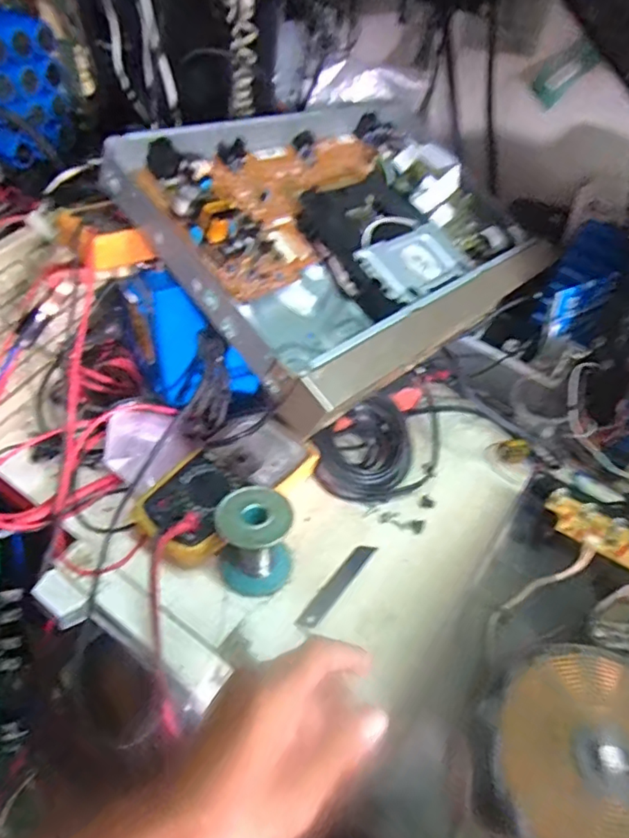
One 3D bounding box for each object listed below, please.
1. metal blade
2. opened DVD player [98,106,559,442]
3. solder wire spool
[{"bbox_3d":[0.020,0.143,0.477,0.017,0.004,0.097,33,53,21],"label":"metal blade"},{"bbox_3d":[0.059,-0.188,0.540,0.424,0.057,0.267,-34,77,-35],"label":"opened DVD player"},{"bbox_3d":[-0.049,0.100,0.458,0.059,0.067,0.061,3,44,-3],"label":"solder wire spool"}]

